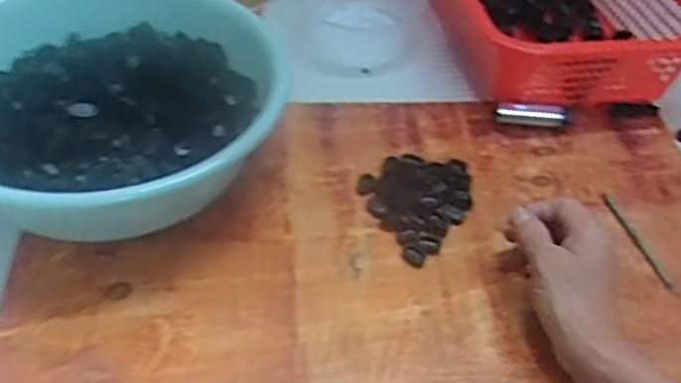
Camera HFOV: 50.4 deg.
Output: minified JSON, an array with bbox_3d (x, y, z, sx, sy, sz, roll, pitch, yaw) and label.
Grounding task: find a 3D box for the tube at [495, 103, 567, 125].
[{"bbox_3d":[0.195,-0.080,0.734,0.070,0.020,0.016,7,46,2],"label":"tube"}]

